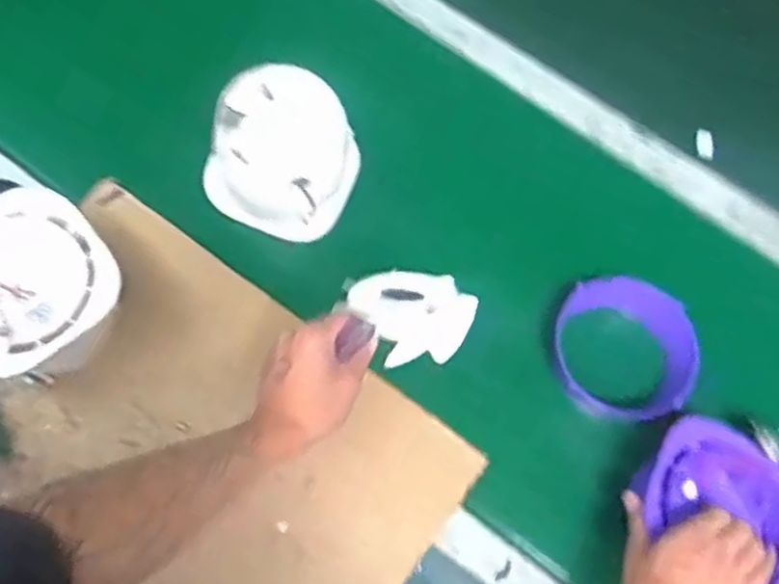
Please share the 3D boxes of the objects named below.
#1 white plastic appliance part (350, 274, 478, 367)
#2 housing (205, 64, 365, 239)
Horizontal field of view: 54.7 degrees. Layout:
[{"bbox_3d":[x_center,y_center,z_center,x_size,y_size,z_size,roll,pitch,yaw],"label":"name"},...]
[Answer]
[{"bbox_3d":[0.020,0.018,0.640,0.102,0.013,0.093,4,53,-5],"label":"white plastic appliance part"},{"bbox_3d":[-0.102,-0.136,0.740,0.139,0.065,0.156,19,102,-11],"label":"housing"}]

